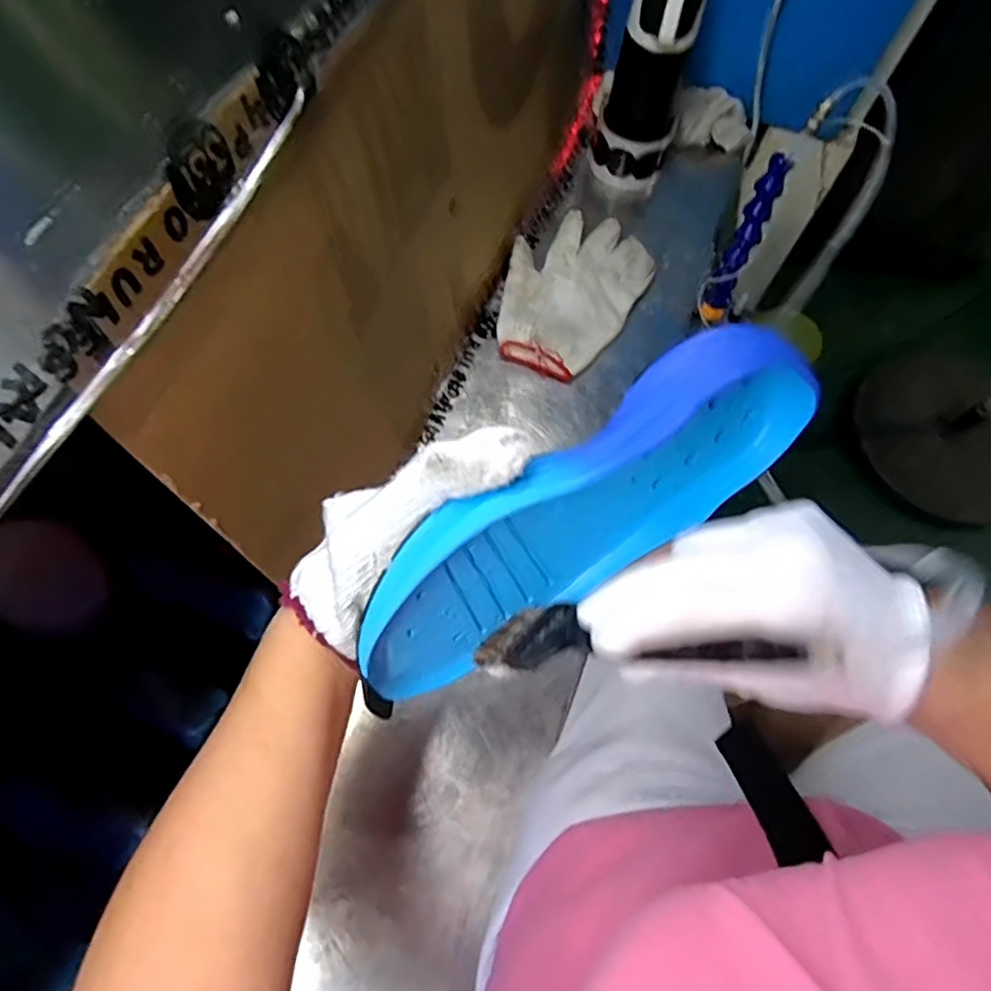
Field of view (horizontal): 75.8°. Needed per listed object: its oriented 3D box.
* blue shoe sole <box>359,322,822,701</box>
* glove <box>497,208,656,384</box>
[{"bbox_3d":[0.046,0.015,0.292,0.236,0.095,0.042,-36,40,-8],"label":"blue shoe sole"},{"bbox_3d":[0.072,-0.202,0.632,0.124,0.019,0.189,29,68,9],"label":"glove"}]

